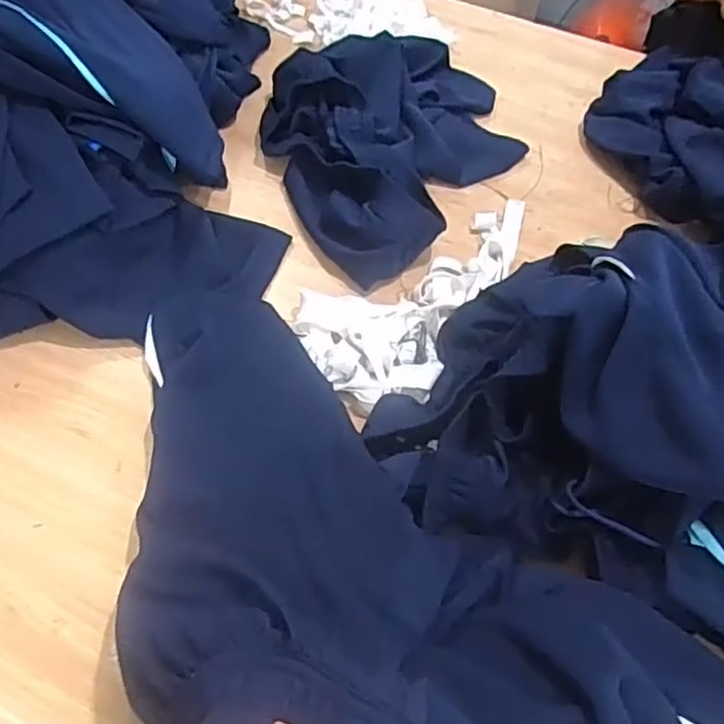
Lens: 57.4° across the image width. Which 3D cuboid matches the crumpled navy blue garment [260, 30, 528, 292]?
[{"bbox_3d":[0.054,-0.275,0.799,0.321,0.073,0.376,-12,55,-13],"label":"crumpled navy blue garment"}]

